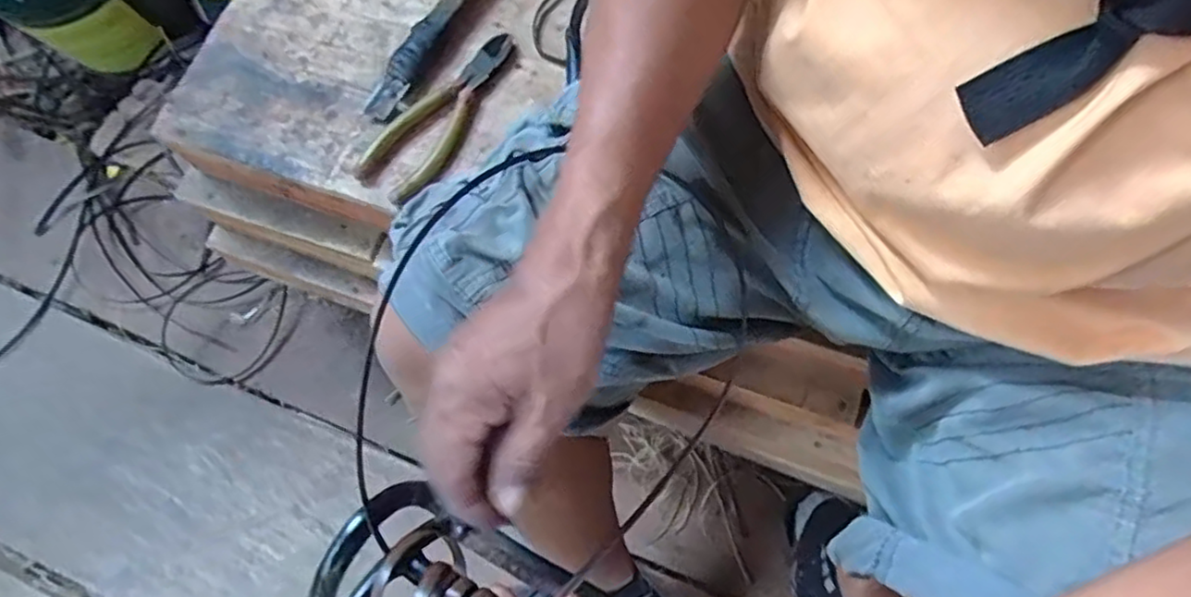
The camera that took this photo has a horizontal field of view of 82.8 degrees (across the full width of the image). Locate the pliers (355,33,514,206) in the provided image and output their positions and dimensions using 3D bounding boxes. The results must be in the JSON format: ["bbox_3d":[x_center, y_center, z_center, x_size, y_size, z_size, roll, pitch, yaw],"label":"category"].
[{"bbox_3d":[-0.126,-0.154,0.547,0.058,0.013,0.168,29,75,11],"label":"pliers"}]

